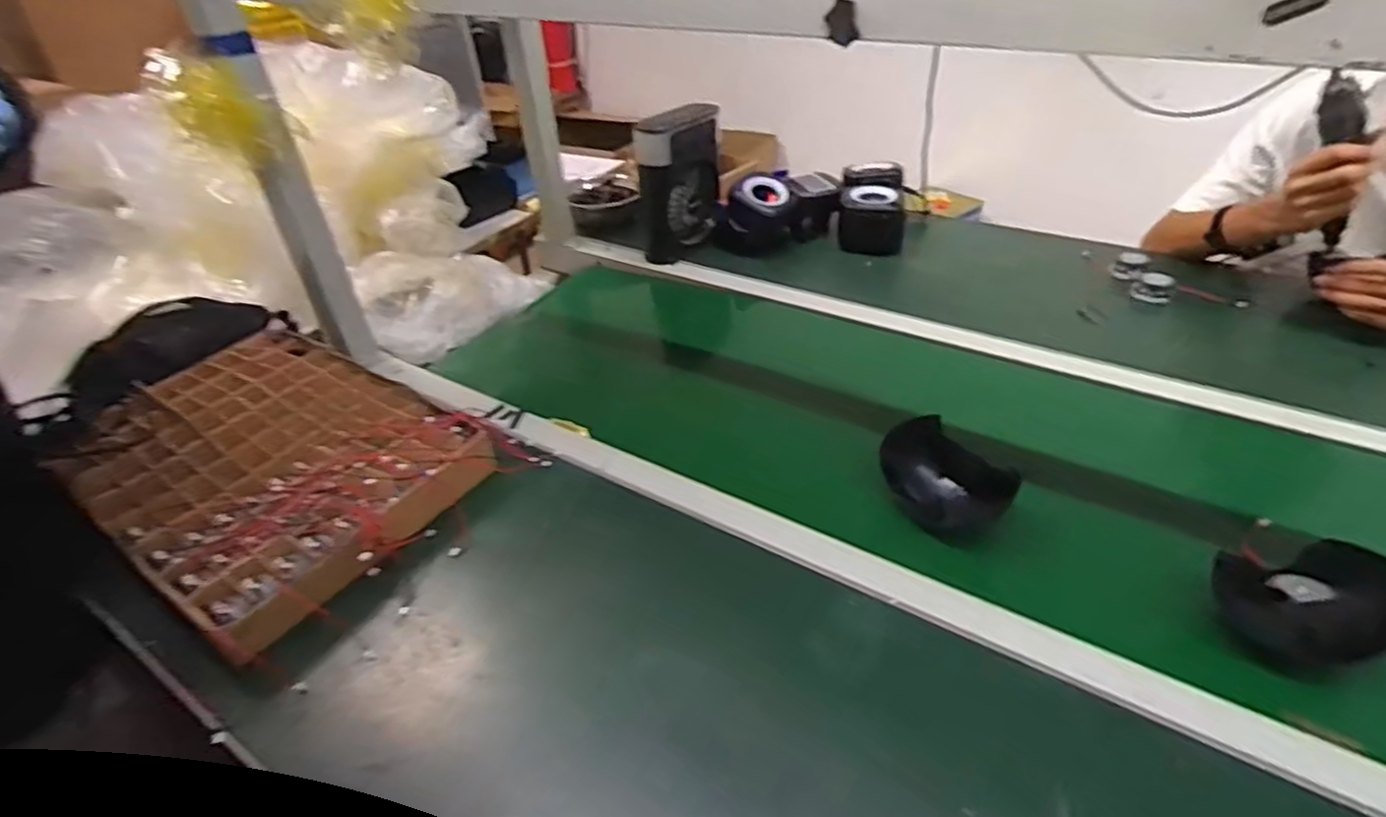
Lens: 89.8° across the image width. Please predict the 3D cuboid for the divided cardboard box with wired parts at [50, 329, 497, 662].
[{"bbox_3d":[-0.526,0.043,0.847,0.533,0.064,0.333,23,45,31],"label":"divided cardboard box with wired parts"}]

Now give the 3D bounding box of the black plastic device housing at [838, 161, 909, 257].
[{"bbox_3d":[0.324,-0.353,1.250,0.116,0.110,0.174,6,39,12],"label":"black plastic device housing"}]

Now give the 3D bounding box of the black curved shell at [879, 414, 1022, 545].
[{"bbox_3d":[0.249,0.074,0.694,0.079,0.069,0.126,-22,41,-22],"label":"black curved shell"}]

